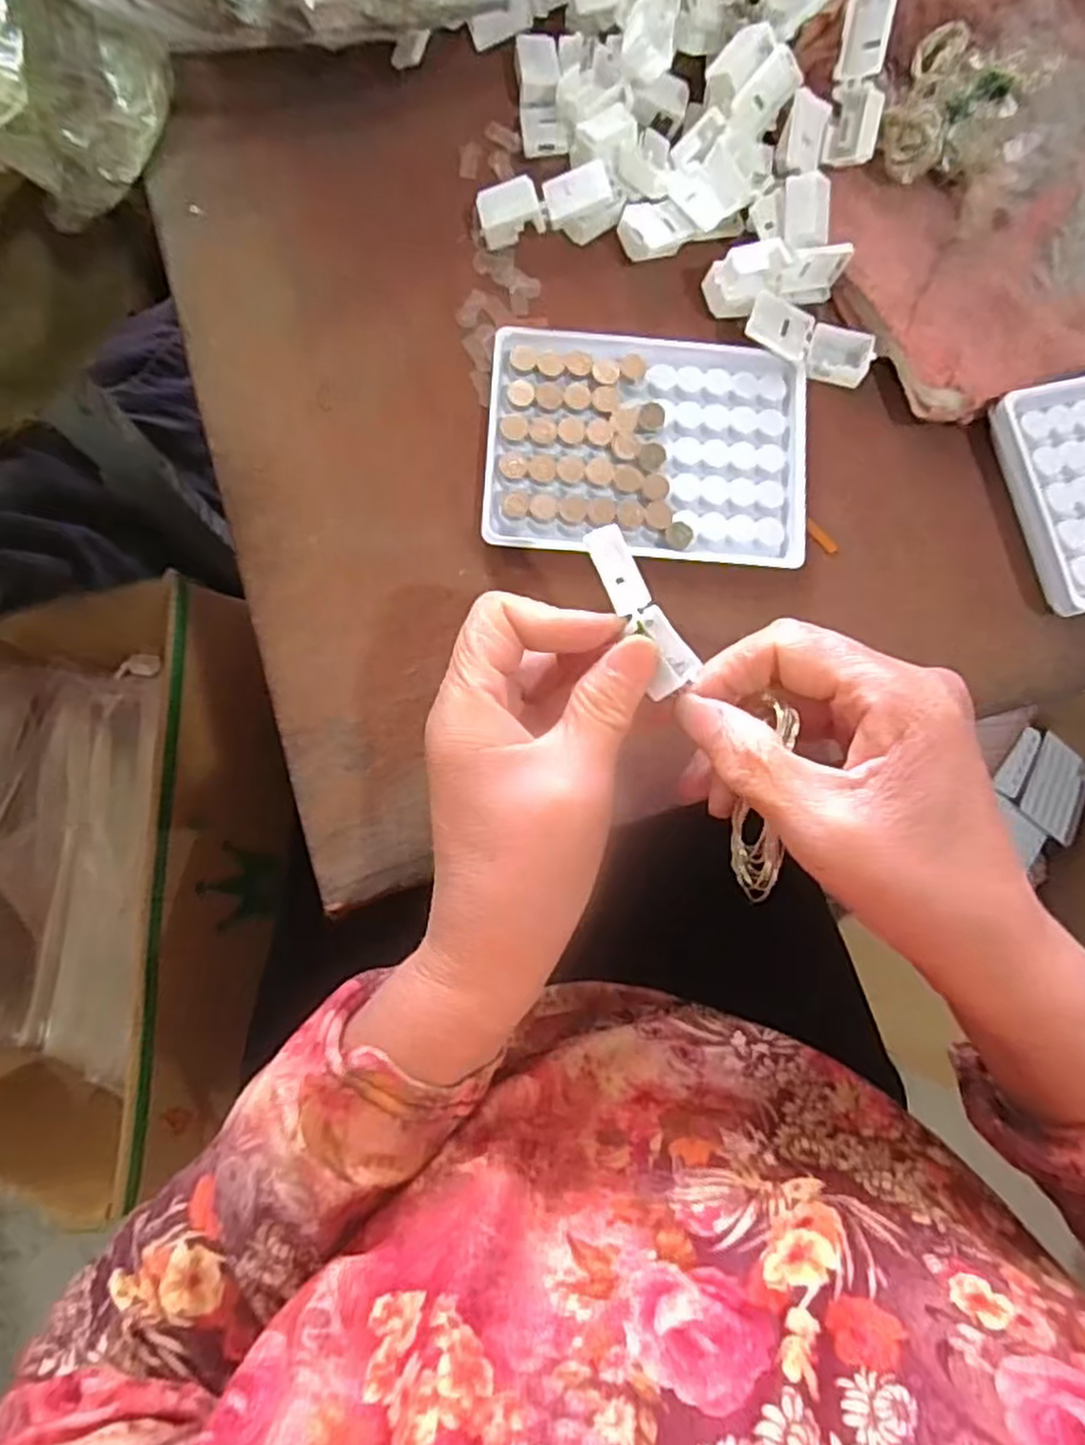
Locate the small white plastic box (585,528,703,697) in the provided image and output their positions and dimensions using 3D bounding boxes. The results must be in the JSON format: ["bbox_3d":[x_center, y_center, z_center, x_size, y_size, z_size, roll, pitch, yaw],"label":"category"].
[{"bbox_3d":[0.030,-0.035,0.236,0.018,0.013,0.055,-30,92,-4],"label":"small white plastic box"}]

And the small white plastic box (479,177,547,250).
[{"bbox_3d":[-0.014,-0.214,0.317,0.026,0.012,0.020,-19,85,-5],"label":"small white plastic box"}]

